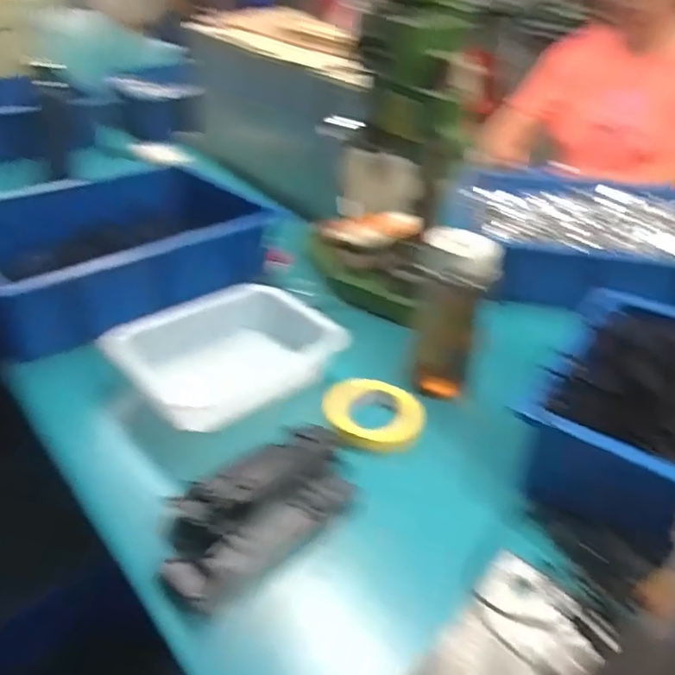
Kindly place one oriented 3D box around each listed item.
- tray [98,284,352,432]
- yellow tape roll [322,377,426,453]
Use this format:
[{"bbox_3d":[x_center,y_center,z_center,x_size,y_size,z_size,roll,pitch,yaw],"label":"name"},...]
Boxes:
[{"bbox_3d":[-0.128,0.005,0.740,0.180,0.062,0.245,28,42,32],"label":"tray"},{"bbox_3d":[0.042,0.087,0.700,0.117,0.015,0.124,1,35,-1],"label":"yellow tape roll"}]

